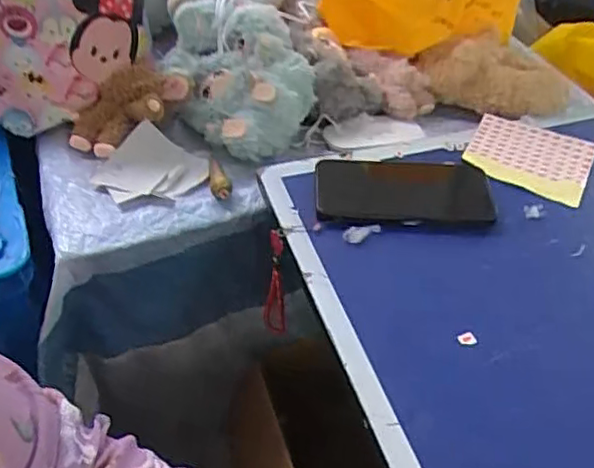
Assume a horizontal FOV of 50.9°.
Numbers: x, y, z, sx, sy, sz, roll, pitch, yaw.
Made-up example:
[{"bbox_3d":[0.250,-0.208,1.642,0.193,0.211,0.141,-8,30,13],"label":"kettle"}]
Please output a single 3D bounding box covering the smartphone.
[{"bbox_3d":[0.101,-0.044,0.593,0.164,0.014,0.093,1,46,-1],"label":"smartphone"}]

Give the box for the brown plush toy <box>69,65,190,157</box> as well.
[{"bbox_3d":[-0.181,-0.135,0.669,0.085,0.042,0.125,31,52,25],"label":"brown plush toy"}]

